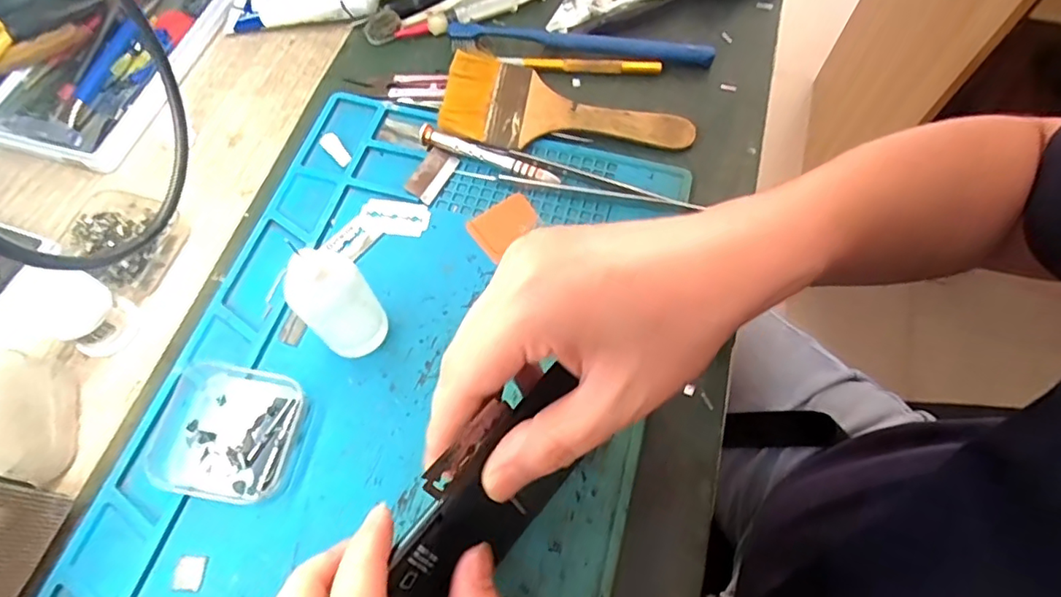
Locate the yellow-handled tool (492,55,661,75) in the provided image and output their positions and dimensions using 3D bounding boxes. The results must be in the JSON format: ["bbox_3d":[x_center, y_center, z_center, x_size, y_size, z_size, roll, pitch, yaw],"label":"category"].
[{"bbox_3d":[0.035,-0.165,0.404,0.111,0.008,0.011,1,64,1],"label":"yellow-handled tool"}]

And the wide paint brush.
[{"bbox_3d":[0.024,-0.125,0.373,0.161,0.019,0.061,5,64,3],"label":"wide paint brush"}]

